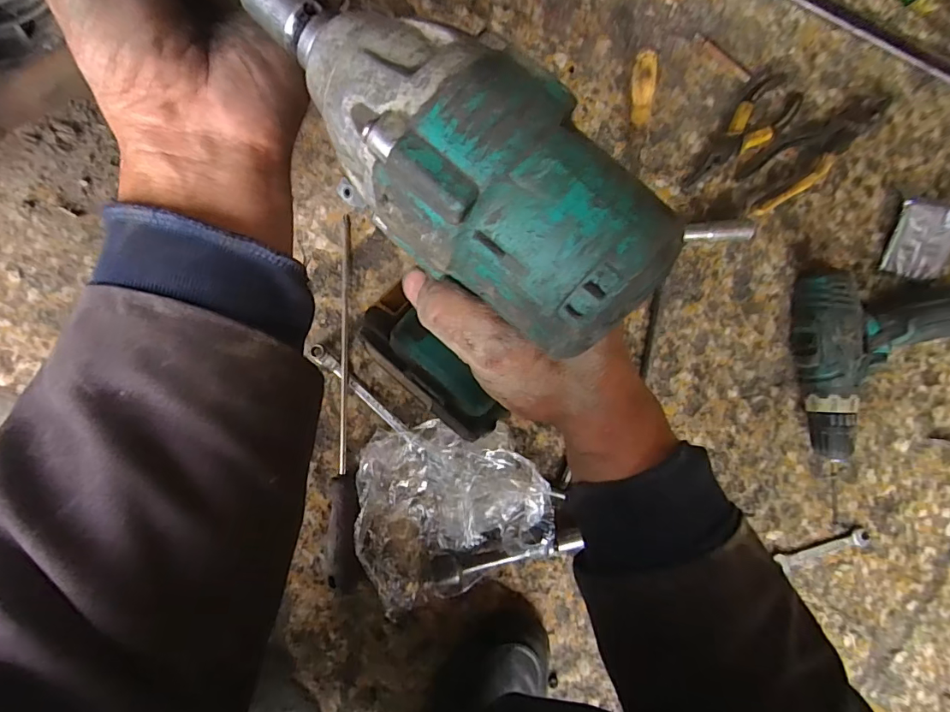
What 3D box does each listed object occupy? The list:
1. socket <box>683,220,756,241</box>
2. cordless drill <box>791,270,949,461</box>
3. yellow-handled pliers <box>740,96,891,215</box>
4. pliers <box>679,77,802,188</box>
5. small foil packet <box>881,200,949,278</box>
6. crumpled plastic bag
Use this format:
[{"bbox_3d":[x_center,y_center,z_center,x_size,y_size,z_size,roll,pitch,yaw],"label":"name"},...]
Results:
[{"bbox_3d":[0.252,-0.131,0.500,0.073,0.019,0.021,-3,90,-7],"label":"socket"},{"bbox_3d":[0.433,-0.003,0.500,0.200,0.056,0.187,-9,91,-7],"label":"cordless drill"},{"bbox_3d":[0.362,-0.222,0.510,0.192,0.024,0.058,-35,93,-6],"label":"yellow-handled pliers"},{"bbox_3d":[0.282,-0.233,0.502,0.050,0.016,0.159,45,85,-4],"label":"pliers"},{"bbox_3d":[0.482,-0.123,0.513,0.067,0.012,0.075,13,107,-2],"label":"small foil packet"},{"bbox_3d":[-0.017,0.150,0.457,0.179,0.039,0.178,-1,90,-7],"label":"crumpled plastic bag"}]

